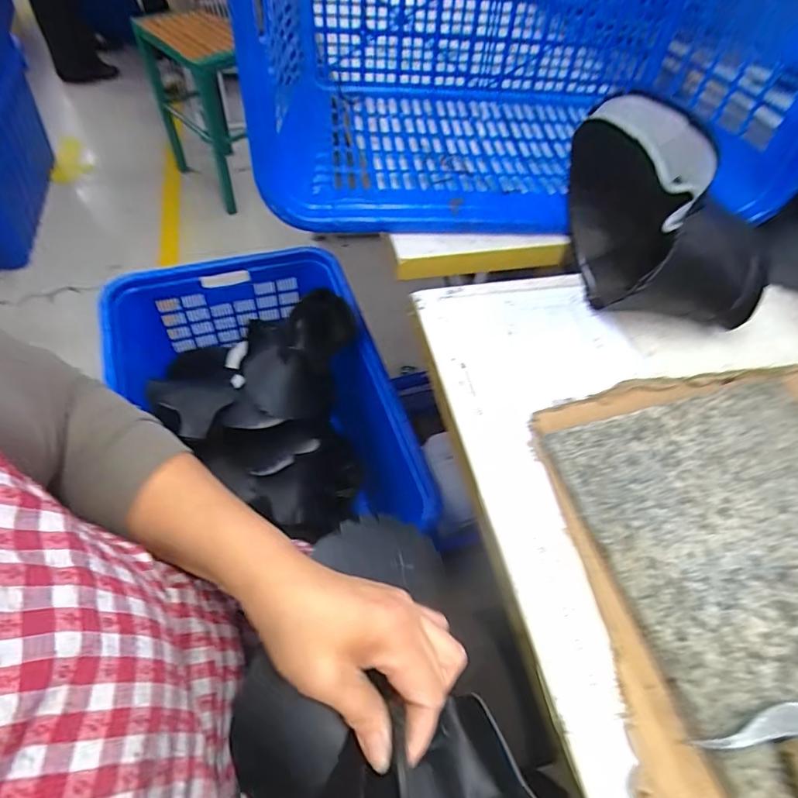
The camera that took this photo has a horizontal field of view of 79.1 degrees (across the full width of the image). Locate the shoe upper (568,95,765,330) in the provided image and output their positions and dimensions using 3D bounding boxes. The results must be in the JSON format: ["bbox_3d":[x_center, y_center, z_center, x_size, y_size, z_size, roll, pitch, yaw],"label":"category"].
[{"bbox_3d":[0.314,-0.217,0.574,0.153,0.154,0.231,-5,57,-9],"label":"shoe upper"}]

